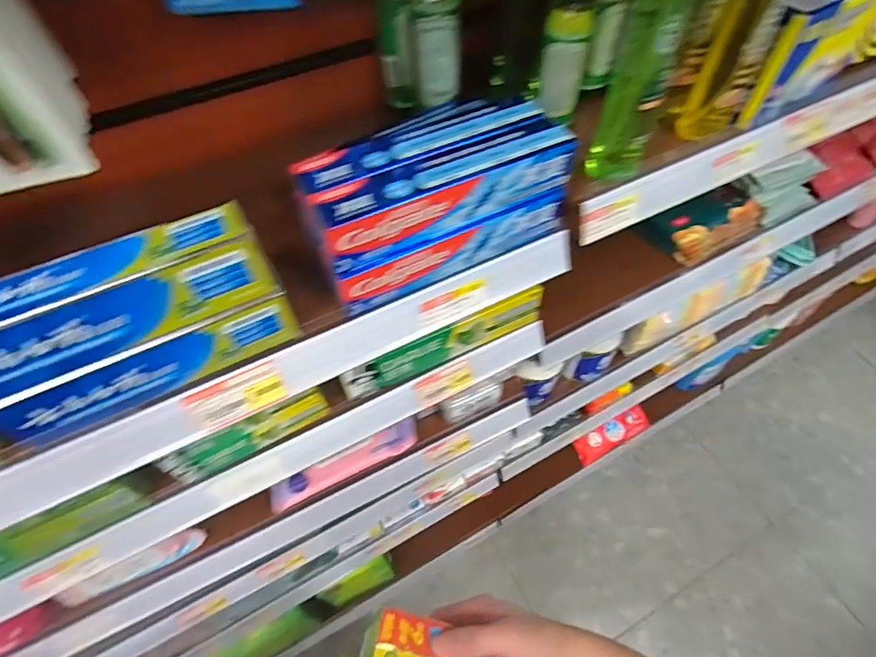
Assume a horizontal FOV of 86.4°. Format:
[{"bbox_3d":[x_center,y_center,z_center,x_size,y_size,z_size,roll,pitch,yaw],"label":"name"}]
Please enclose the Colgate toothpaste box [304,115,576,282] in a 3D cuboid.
[{"bbox_3d":[0.007,-0.105,0.359,0.202,0.054,0.038,-24,59,-14],"label":"Colgate toothpaste box"}]

